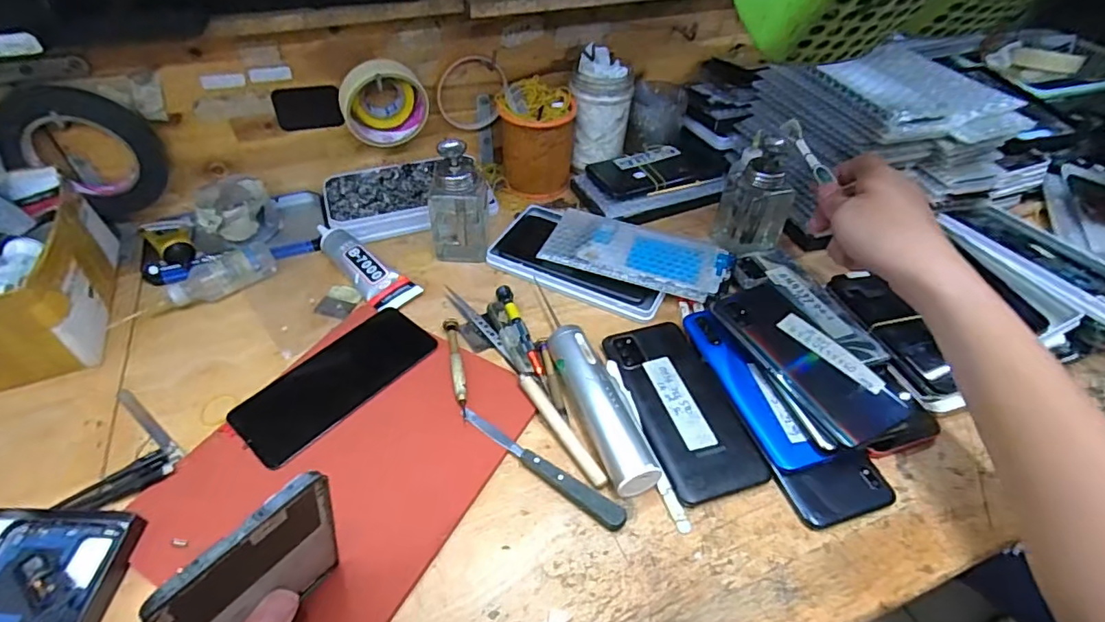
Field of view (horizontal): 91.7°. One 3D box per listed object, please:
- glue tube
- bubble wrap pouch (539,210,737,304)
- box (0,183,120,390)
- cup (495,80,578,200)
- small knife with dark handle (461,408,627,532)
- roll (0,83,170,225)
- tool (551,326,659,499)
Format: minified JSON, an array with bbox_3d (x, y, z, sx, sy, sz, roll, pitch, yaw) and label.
[{"bbox_3d":[-0.185,-0.046,0.526,0.132,0.022,0.042,35,55,28],"label":"glue tube"},{"bbox_3d":[0.085,-0.060,0.538,0.176,0.009,0.083,16,48,14],"label":"bubble wrap pouch"},{"bbox_3d":[-0.450,-0.026,0.463,0.101,0.093,0.178,-16,49,-14],"label":"box"},{"bbox_3d":[-0.019,-0.190,0.612,0.082,0.109,0.075,1,46,-1],"label":"cup"},{"bbox_3d":[-0.010,0.110,0.388,0.143,0.011,0.016,28,52,23],"label":"small knife with dark handle"},{"bbox_3d":[-0.427,-0.141,0.500,0.108,0.131,0.034,-31,54,-27],"label":"roll"},{"bbox_3d":[0.037,0.068,0.412,0.036,0.025,0.146,-15,49,-15],"label":"tool"}]

